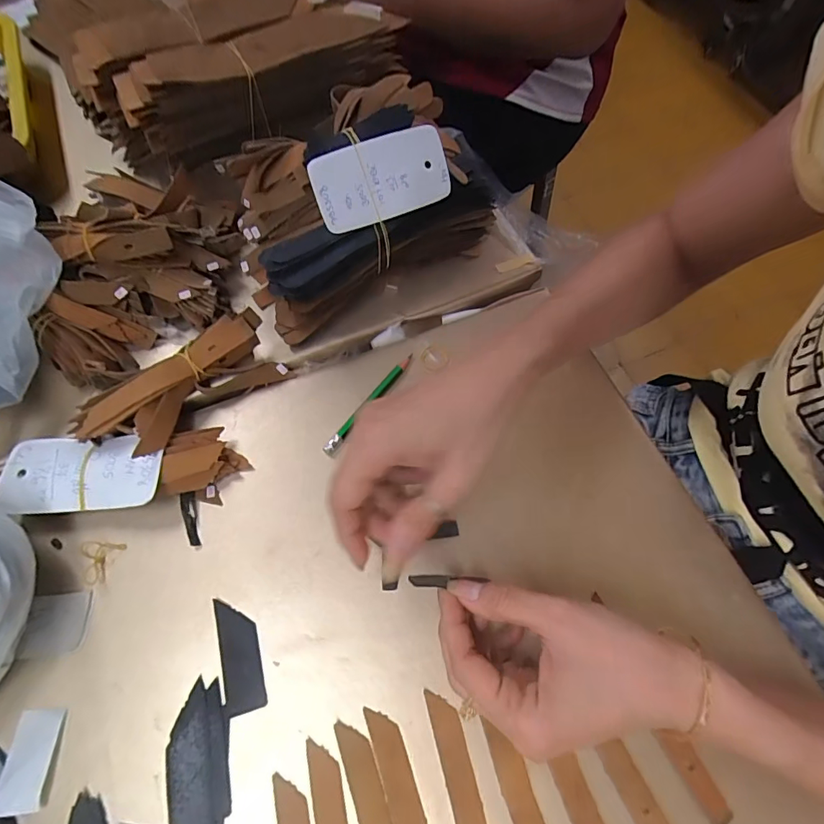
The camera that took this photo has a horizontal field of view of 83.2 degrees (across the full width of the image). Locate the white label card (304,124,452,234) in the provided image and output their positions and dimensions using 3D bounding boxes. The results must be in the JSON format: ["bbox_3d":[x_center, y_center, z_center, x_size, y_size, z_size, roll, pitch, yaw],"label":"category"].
[{"bbox_3d":[-0.021,-0.174,0.347,0.104,0.007,0.053,-21,112,-12],"label":"white label card"}]

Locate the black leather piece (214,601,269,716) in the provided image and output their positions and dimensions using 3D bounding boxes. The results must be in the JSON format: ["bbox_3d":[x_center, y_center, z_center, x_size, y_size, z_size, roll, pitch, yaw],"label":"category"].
[{"bbox_3d":[-0.105,0.146,0.282,0.023,0.004,0.063,-15,66,-10],"label":"black leather piece"}]

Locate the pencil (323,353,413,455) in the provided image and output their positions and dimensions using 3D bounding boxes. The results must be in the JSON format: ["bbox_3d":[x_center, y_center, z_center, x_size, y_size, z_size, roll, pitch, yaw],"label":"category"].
[{"bbox_3d":[-0.031,-0.009,0.355,0.009,0.007,0.104,34,68,12],"label":"pencil"}]

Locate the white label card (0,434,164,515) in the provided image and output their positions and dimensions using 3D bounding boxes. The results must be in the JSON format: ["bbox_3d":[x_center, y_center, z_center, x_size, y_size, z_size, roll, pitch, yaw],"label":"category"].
[{"bbox_3d":[-0.218,0.039,0.306,0.102,0.006,0.052,-4,63,-1],"label":"white label card"}]

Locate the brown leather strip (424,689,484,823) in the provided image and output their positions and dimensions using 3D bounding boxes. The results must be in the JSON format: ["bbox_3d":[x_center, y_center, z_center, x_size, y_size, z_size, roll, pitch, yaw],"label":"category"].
[{"bbox_3d":[0.032,0.222,0.252,0.017,0.004,0.125,-12,66,-8],"label":"brown leather strip"}]

